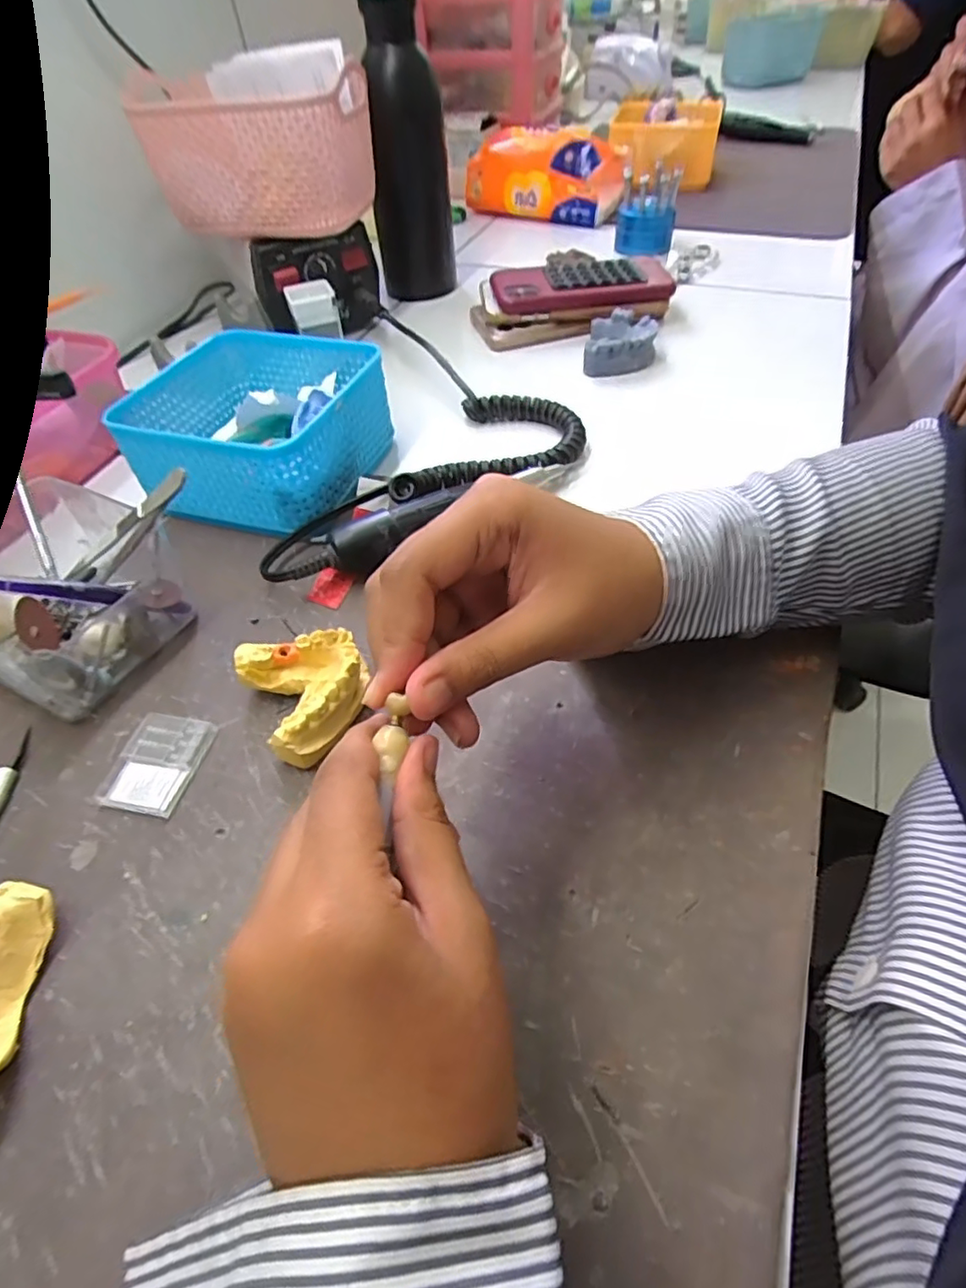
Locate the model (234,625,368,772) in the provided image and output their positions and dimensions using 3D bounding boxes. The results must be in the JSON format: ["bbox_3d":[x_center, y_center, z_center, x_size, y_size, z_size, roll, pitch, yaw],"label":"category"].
[{"bbox_3d":[-0.079,0.021,0.280,0.051,0.028,0.060,-28,55,-19],"label":"model"}]

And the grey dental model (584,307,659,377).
[{"bbox_3d":[0.111,-0.241,0.487,0.053,0.027,0.064,8,52,10],"label":"grey dental model"}]

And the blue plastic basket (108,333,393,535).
[{"bbox_3d":[-0.142,-0.140,0.395,0.135,0.063,0.134,11,52,12],"label":"blue plastic basket"}]

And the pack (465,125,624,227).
[{"bbox_3d":[0.069,-0.545,0.708,0.186,0.076,0.063,10,52,11],"label":"pack"}]

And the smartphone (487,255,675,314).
[{"bbox_3d":[0.086,-0.314,0.524,0.153,0.012,0.069,-6,59,-3],"label":"smartphone"}]

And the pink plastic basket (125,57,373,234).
[{"bbox_3d":[-0.167,-0.371,0.455,0.150,0.095,0.096,5,51,7],"label":"pink plastic basket"}]

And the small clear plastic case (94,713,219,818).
[{"bbox_3d":[-0.145,0.052,0.270,0.035,0.008,0.044,9,52,10],"label":"small clear plastic case"}]

